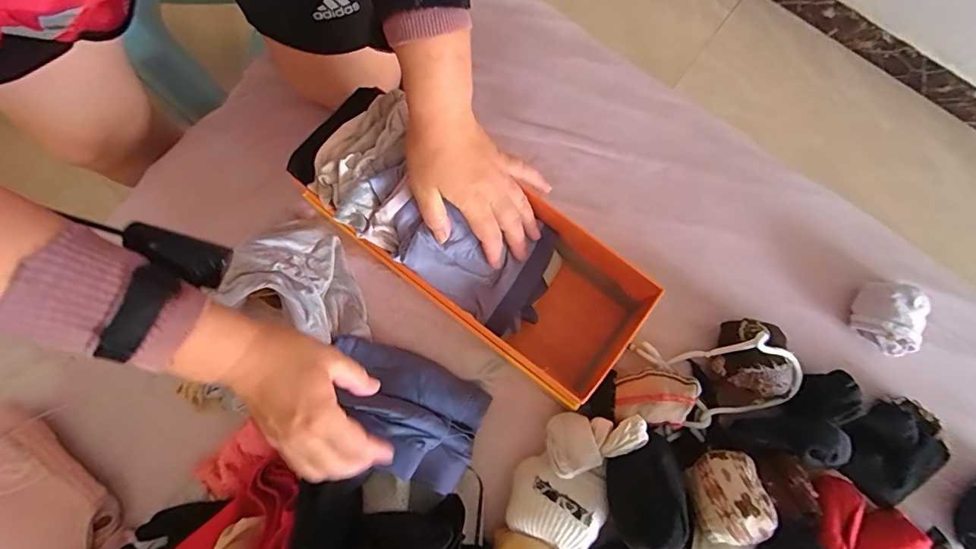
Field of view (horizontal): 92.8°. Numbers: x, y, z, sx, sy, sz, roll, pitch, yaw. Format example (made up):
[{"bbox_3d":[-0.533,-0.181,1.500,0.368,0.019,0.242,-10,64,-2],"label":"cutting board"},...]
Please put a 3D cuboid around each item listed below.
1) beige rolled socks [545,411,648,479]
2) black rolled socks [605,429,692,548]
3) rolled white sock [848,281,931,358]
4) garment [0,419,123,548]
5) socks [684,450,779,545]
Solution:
[{"bbox_3d":[0.099,0.154,0.445,0.089,0.059,0.053,-21,80,-4],"label":"beige rolled socks"},{"bbox_3d":[0.147,0.200,0.427,0.061,0.065,0.102,-7,79,-1],"label":"black rolled socks"},{"bbox_3d":[0.430,0.043,0.501,0.061,0.044,0.080,20,77,5],"label":"rolled white sock"},{"bbox_3d":[-0.445,0.236,0.455,0.103,0.049,0.168,-41,82,-7],"label":"garment"},{"bbox_3d":[0.221,0.202,0.428,0.062,0.044,0.077,-19,40,19],"label":"socks"}]

